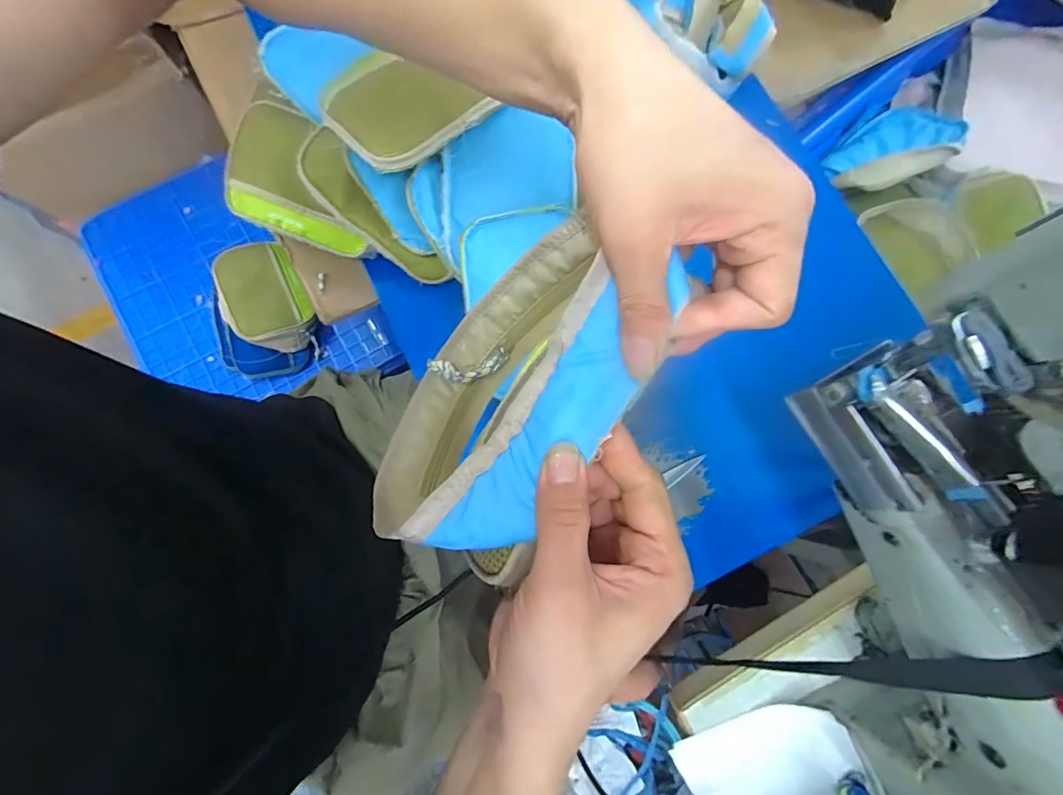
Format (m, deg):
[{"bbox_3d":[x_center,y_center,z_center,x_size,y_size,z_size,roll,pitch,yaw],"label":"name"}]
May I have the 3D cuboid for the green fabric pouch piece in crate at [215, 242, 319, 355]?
[{"bbox_3d":[-0.478,-0.179,0.825,0.147,0.041,0.208,-24,80,-5],"label":"green fabric pouch piece in crate"}]

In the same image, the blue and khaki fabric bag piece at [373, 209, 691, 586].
[{"bbox_3d":[-0.014,-0.011,0.275,0.120,0.144,0.196,30,81,5],"label":"blue and khaki fabric bag piece"}]

